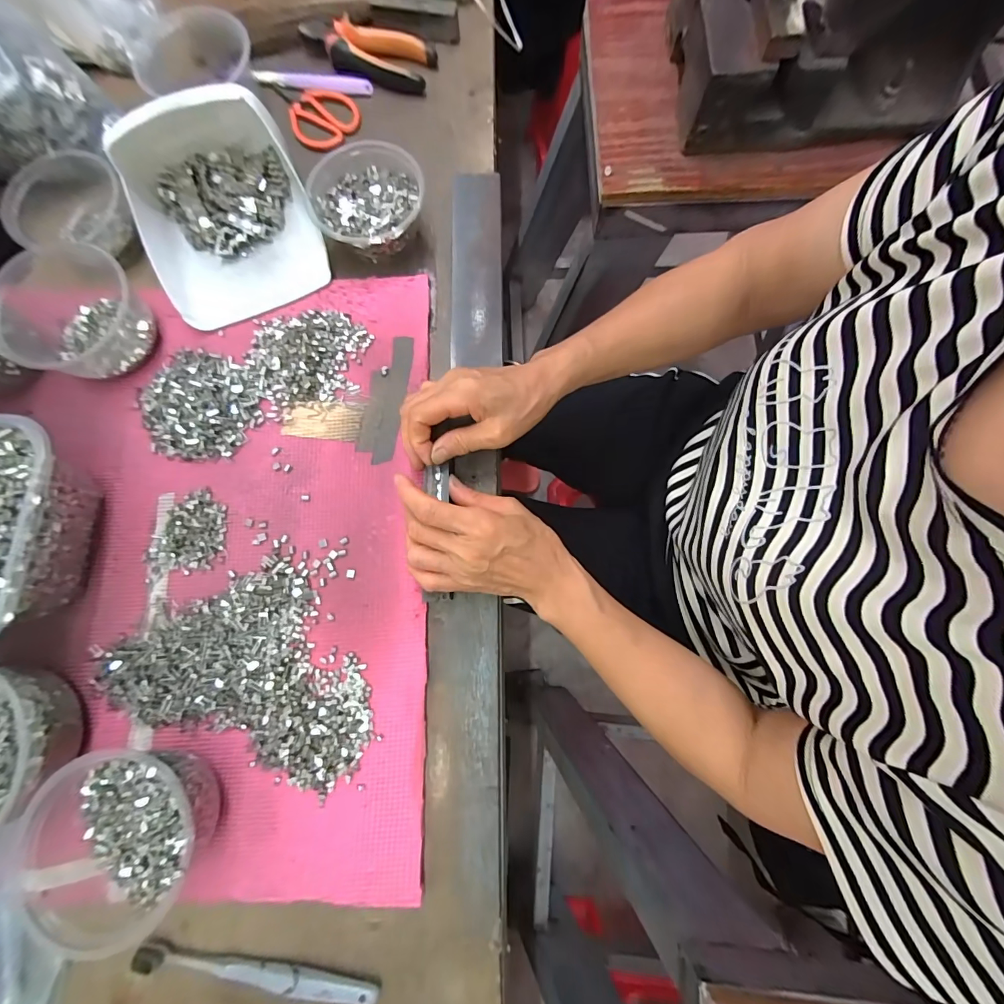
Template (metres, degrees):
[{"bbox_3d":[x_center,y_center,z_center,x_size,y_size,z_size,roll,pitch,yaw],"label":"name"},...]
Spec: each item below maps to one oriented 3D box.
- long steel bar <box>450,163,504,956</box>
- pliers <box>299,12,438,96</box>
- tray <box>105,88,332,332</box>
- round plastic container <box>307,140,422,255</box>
[{"bbox_3d":[-0.023,-0.003,0.382,0.047,0.016,0.667,0,79,0],"label":"long steel bar"},{"bbox_3d":[-0.152,-0.500,0.472,0.152,0.019,0.061,19,80,3],"label":"pliers"},{"bbox_3d":[-0.263,-0.274,0.391,0.155,0.074,0.173,-23,80,-5],"label":"tray"},{"bbox_3d":[-0.127,-0.283,0.410,0.104,0.045,0.099,0,79,0],"label":"round plastic container"}]

